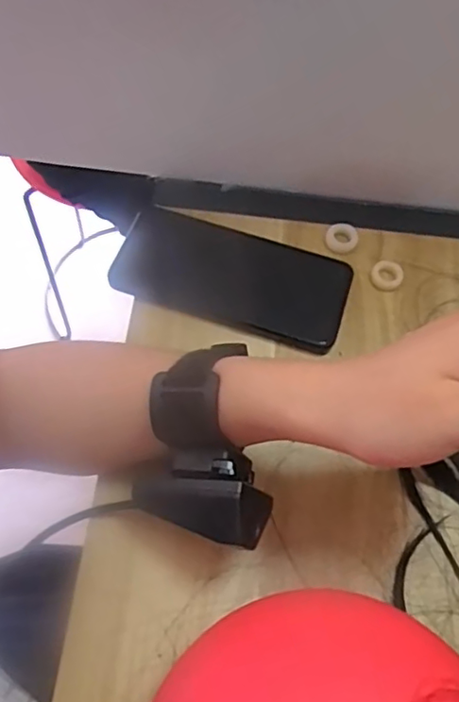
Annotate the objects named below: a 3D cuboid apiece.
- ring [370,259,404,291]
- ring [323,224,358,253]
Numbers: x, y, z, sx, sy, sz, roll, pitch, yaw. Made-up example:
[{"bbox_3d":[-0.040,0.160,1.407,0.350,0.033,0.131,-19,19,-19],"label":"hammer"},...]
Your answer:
[{"bbox_3d":[0.113,-0.054,0.432,0.022,0.010,0.024,1,62,-2],"label":"ring"},{"bbox_3d":[0.083,-0.084,0.447,0.024,0.004,0.026,1,62,-2],"label":"ring"}]

